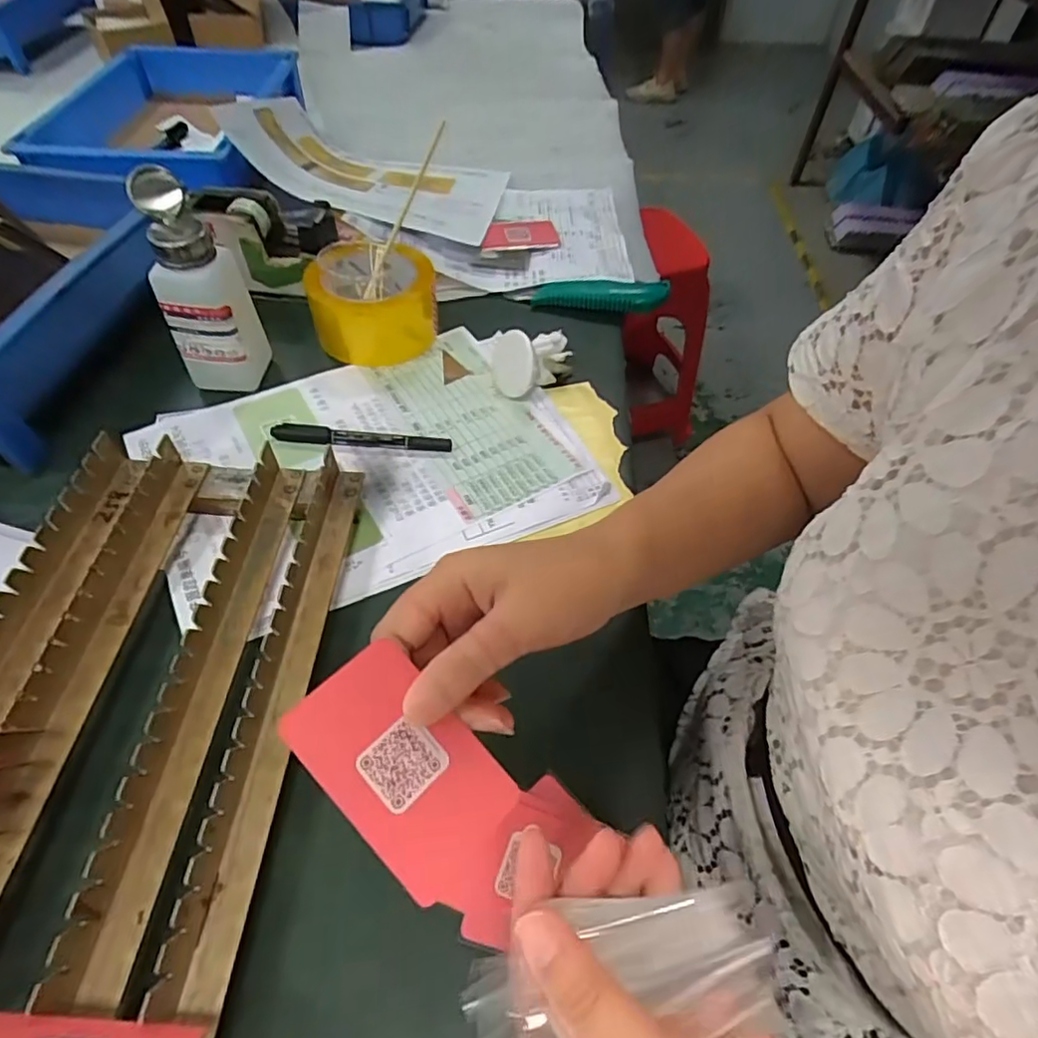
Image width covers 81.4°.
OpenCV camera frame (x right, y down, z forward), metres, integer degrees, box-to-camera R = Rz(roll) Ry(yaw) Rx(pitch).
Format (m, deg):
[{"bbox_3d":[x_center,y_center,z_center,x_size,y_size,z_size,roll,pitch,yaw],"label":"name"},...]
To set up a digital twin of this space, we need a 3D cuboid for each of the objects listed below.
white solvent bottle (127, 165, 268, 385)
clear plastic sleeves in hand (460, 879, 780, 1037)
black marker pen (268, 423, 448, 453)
[{"bbox_3d":[-0.233,-0.169,0.453,0.059,0.148,0.052,0,53,-4],"label":"white solvent bottle"},{"bbox_3d":[0.040,0.159,0.208,0.119,0.020,0.045,-2,52,-19],"label":"clear plastic sleeves in hand"},{"bbox_3d":[-0.121,-0.062,0.463,0.136,0.010,0.013,6,52,1],"label":"black marker pen"}]

